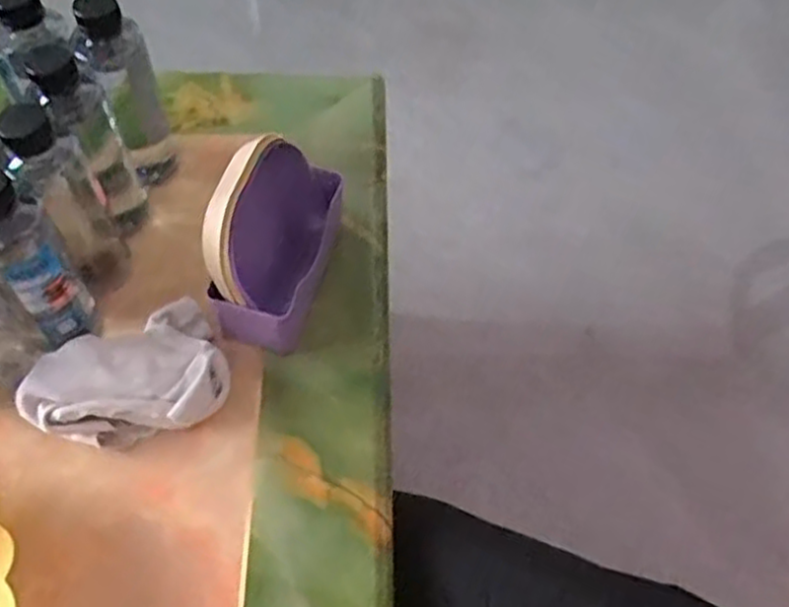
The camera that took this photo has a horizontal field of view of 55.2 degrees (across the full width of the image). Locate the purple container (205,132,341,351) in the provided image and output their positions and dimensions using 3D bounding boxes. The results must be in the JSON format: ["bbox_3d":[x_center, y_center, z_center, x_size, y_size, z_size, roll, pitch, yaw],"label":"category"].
[{"bbox_3d":[-0.092,-0.054,0.573,0.076,0.120,0.144,14,60,7],"label":"purple container"}]

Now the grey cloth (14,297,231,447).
[{"bbox_3d":[-0.200,0.059,0.556,0.145,0.044,0.099,-23,63,-14],"label":"grey cloth"}]

